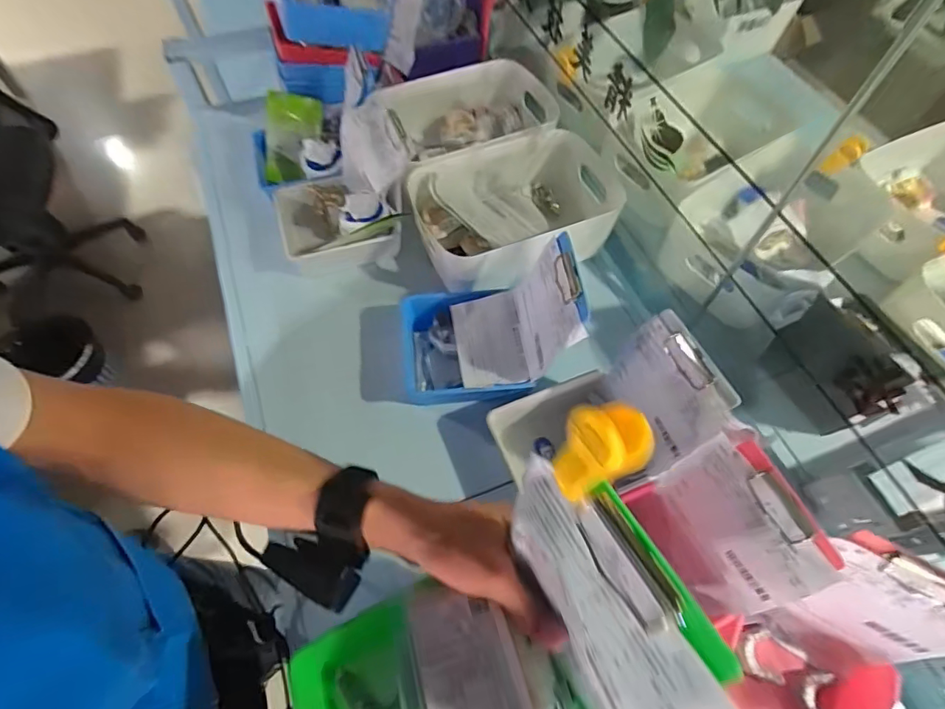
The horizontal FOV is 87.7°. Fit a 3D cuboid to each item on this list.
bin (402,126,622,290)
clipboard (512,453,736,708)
[{"bbox_3d":[0.067,-0.218,0.758,0.298,0.108,0.215,-9,61,-6],"label":"bin"},{"bbox_3d":[0.066,0.133,0.269,0.017,0.103,0.141,-2,44,-33],"label":"clipboard"}]

